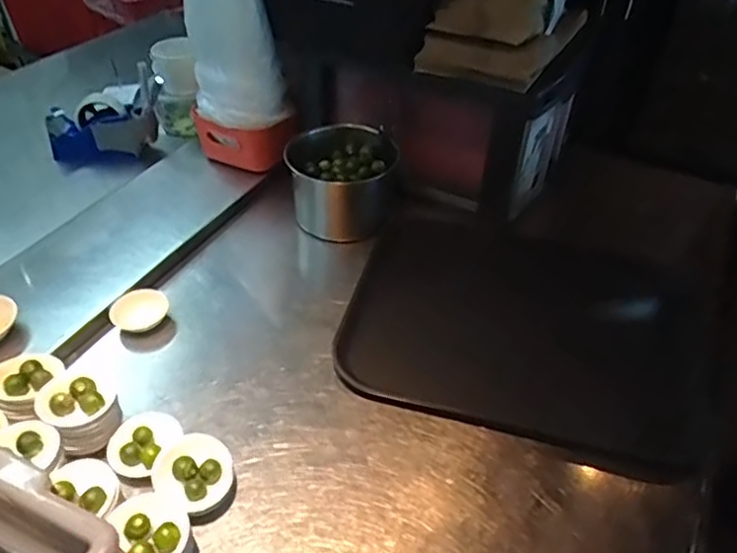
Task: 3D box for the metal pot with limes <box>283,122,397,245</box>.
[{"bbox_3d":[-0.040,-0.160,0.964,0.161,0.128,0.185,0,42,-2],"label":"metal pot with limes"}]

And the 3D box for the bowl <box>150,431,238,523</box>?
[{"bbox_3d":[-0.179,0.203,0.622,0.074,0.036,0.081,1,42,-1],"label":"bowl"}]

